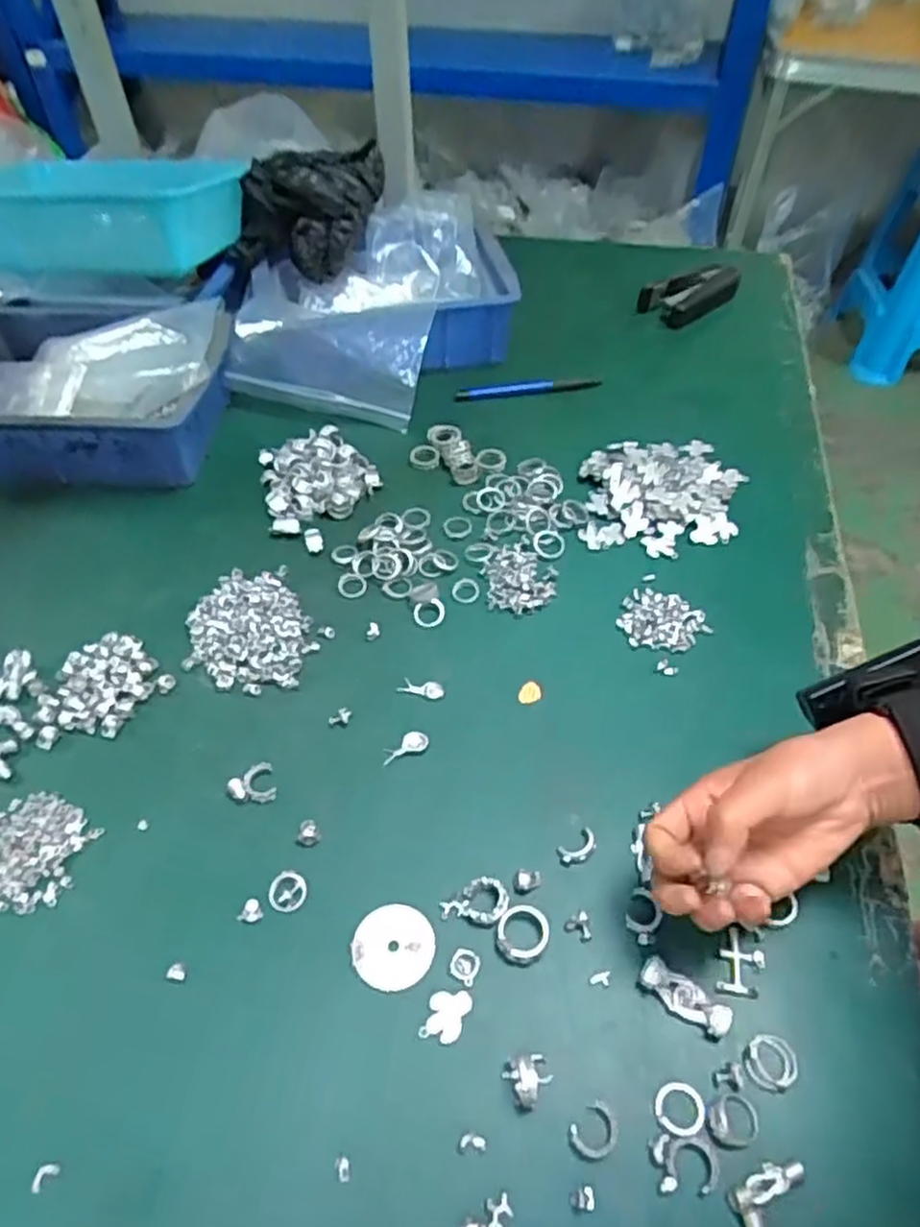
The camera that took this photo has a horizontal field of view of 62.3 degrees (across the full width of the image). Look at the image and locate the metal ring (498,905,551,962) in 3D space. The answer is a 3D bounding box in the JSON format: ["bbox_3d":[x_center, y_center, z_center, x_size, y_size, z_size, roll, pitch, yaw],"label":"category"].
[{"bbox_3d":[0.034,0.168,0.401,0.027,0.007,0.028,0,50,0],"label":"metal ring"}]

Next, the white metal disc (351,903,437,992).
[{"bbox_3d":[-0.035,0.176,0.404,0.042,0.004,0.042,0,50,0],"label":"white metal disc"}]

